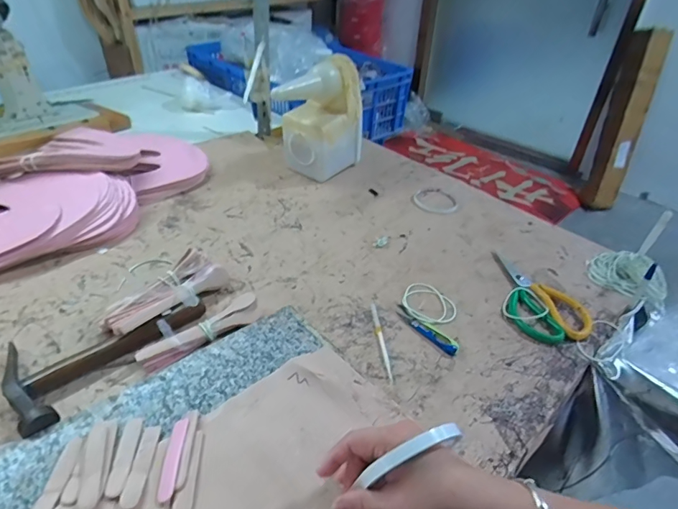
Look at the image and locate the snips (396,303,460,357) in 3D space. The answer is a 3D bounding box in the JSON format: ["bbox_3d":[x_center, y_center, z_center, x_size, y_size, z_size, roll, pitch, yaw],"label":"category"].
[{"bbox_3d":[0.114,0.095,0.582,0.023,0.008,0.102,-24,45,-31],"label":"snips"}]

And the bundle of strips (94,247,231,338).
[{"bbox_3d":[-0.217,0.049,0.566,0.068,0.022,0.157,24,42,25],"label":"bundle of strips"}]

